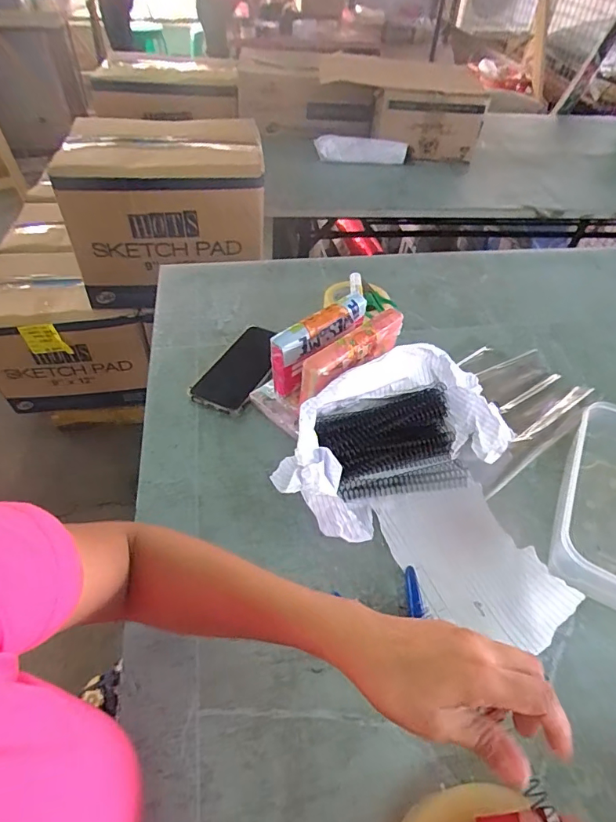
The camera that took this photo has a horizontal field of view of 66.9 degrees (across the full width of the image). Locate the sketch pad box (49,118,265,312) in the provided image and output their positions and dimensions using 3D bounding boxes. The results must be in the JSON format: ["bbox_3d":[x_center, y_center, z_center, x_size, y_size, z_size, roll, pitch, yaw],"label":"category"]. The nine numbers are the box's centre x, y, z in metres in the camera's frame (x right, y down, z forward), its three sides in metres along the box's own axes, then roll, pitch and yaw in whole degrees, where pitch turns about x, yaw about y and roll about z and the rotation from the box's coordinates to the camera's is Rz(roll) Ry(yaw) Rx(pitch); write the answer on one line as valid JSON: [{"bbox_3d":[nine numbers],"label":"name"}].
[{"bbox_3d":[-0.395,-0.575,1.337,0.501,0.351,0.426,-4,49,-7],"label":"sketch pad box"}]

